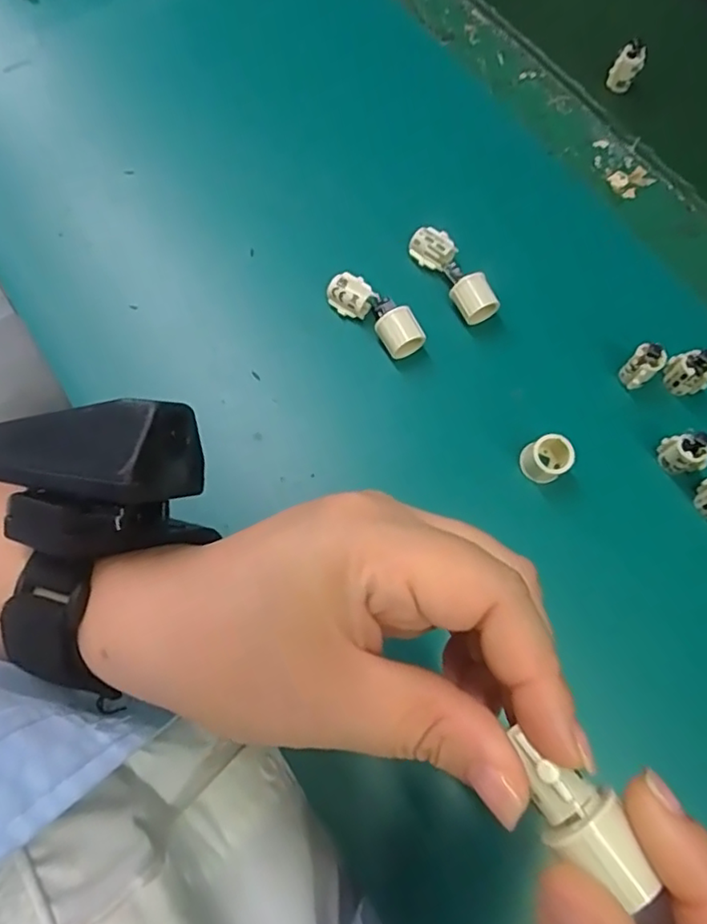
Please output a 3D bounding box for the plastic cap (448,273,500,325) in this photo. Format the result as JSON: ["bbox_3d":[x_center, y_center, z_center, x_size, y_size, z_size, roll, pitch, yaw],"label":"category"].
[{"bbox_3d":[0.062,-0.082,0.314,0.019,0.018,0.021,-21,71,-10],"label":"plastic cap"}]

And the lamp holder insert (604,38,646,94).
[{"bbox_3d":[0.169,-0.245,0.376,0.015,0.027,0.015,1,69,-2],"label":"lamp holder insert"}]

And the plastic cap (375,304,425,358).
[{"bbox_3d":[0.023,-0.064,0.305,0.021,0.016,0.019,-21,71,-10],"label":"plastic cap"}]

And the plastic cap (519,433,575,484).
[{"bbox_3d":[0.090,-0.001,0.285,0.019,0.018,0.018,1,69,-2],"label":"plastic cap"}]

